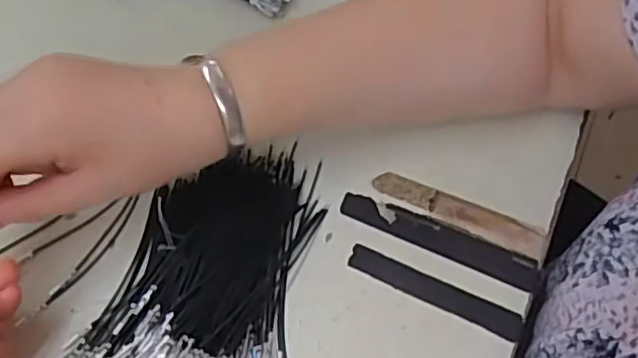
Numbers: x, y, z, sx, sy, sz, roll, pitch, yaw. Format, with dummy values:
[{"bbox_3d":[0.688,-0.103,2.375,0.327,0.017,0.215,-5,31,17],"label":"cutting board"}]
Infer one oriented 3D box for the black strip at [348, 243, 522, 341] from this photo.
[{"bbox_3d":[0.063,0.060,0.347,0.096,0.004,0.015,23,63,9],"label":"black strip"}]

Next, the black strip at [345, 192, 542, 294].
[{"bbox_3d":[0.068,0.032,0.362,0.113,0.004,0.019,23,63,8],"label":"black strip"}]

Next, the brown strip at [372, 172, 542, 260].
[{"bbox_3d":[0.080,0.020,0.369,0.100,0.004,0.018,23,63,9],"label":"brown strip"}]

